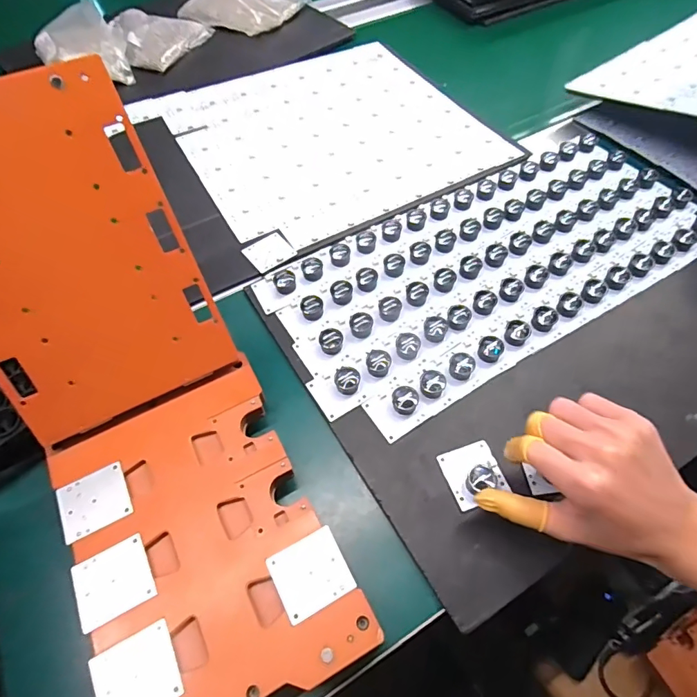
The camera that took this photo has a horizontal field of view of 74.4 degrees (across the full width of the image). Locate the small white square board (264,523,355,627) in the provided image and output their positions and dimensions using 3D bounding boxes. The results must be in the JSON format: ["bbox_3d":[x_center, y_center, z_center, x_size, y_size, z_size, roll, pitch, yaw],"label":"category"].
[{"bbox_3d":[-0.026,0.152,0.311,0.048,0.004,0.045,-25,61,-14],"label":"small white square board"}]

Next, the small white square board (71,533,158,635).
[{"bbox_3d":[-0.159,0.157,0.310,0.047,0.004,0.045,-27,61,-14],"label":"small white square board"}]

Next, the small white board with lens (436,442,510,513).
[{"bbox_3d":[0.101,0.098,0.366,0.044,0.022,0.047,-17,61,-9],"label":"small white board with lens"}]

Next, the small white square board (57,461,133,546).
[{"bbox_3d":[-0.188,0.113,0.341,0.046,0.006,0.043,-25,61,-14],"label":"small white square board"}]

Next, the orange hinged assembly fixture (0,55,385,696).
[{"bbox_3d":[-0.152,0.037,0.328,0.158,0.102,0.414,-25,88,-13],"label":"orange hinged assembly fixture"}]

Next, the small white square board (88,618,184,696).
[{"bbox_3d":[-0.130,0.202,0.282,0.046,0.004,0.045,-26,61,-14],"label":"small white square board"}]

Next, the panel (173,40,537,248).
[{"bbox_3d":[-0.023,-0.296,0.626,0.366,0.010,0.338,-26,61,-14],"label":"panel"}]

